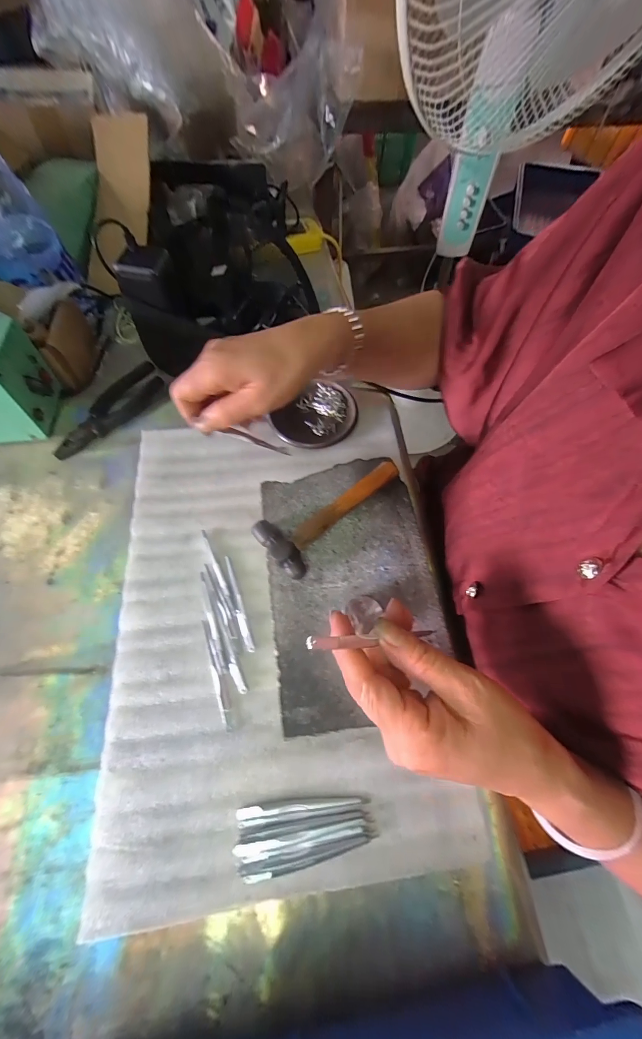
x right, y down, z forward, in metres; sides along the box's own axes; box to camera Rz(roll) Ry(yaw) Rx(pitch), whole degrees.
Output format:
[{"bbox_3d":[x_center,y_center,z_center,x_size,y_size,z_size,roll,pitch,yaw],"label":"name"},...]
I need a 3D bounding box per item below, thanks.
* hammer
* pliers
[{"bbox_3d":[0.014,-0.011,0.326,0.150,0.021,0.061,-37,72,-15],"label":"hammer"},{"bbox_3d":[-0.269,-0.139,0.432,0.045,0.015,0.161,38,72,14],"label":"pliers"}]

